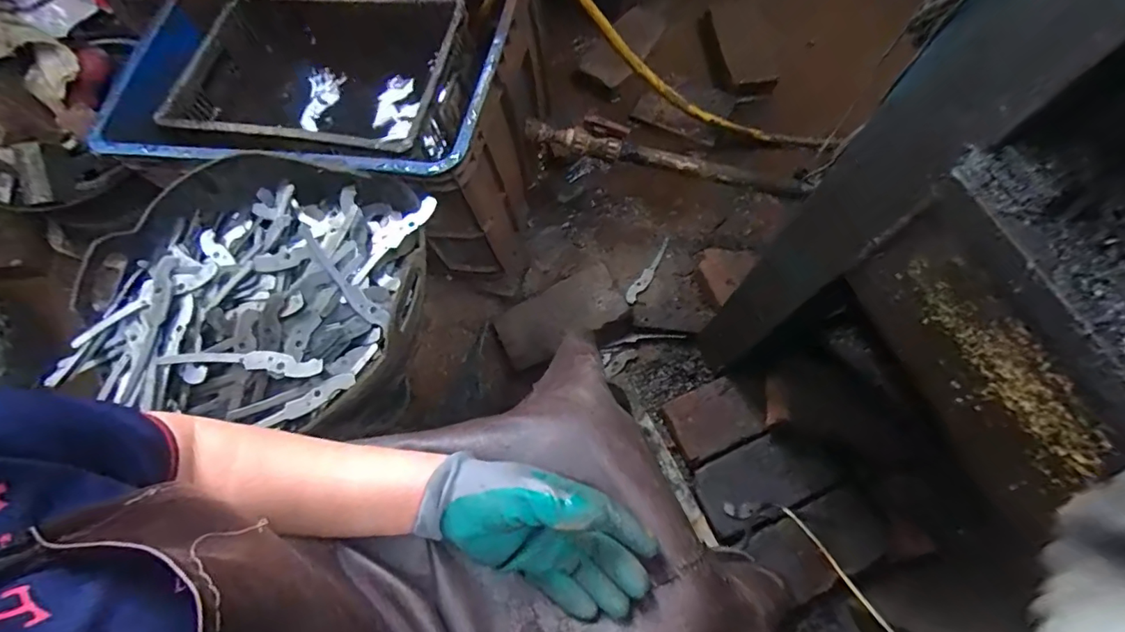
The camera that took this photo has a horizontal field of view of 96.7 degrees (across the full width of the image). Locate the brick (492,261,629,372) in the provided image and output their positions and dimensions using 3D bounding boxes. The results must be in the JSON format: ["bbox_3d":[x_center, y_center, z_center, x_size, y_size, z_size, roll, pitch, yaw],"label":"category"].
[{"bbox_3d":[-0.004,0.002,0.938,0.237,0.078,0.117,-24,72,-6],"label":"brick"}]

